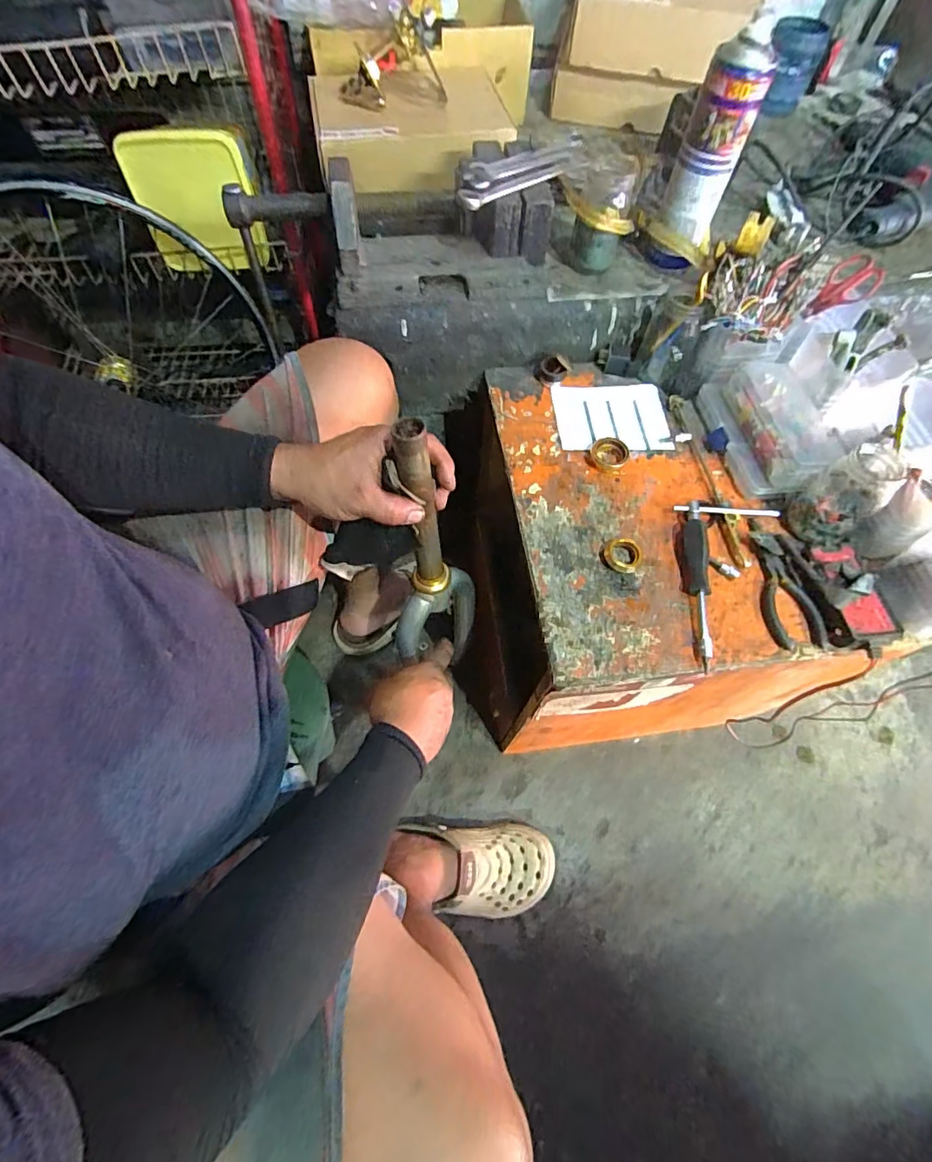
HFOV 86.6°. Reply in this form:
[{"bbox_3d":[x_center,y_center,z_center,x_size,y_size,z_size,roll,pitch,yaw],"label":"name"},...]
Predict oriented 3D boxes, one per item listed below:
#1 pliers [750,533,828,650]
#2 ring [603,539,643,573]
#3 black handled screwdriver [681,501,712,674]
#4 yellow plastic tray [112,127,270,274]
[{"bbox_3d":[0.326,0.007,0.513,0.047,0.017,0.129,-5,62,-4],"label":"pliers"},{"bbox_3d":[0.165,-0.026,0.523,0.038,0.014,0.036,1,62,-1],"label":"ring"},{"bbox_3d":[0.237,0.000,0.506,0.023,0.022,0.179,8,62,2],"label":"black handled screwdriver"},{"bbox_3d":[-0.455,-0.631,0.835,0.195,0.190,0.028,-3,46,4],"label":"yellow plastic tray"}]

